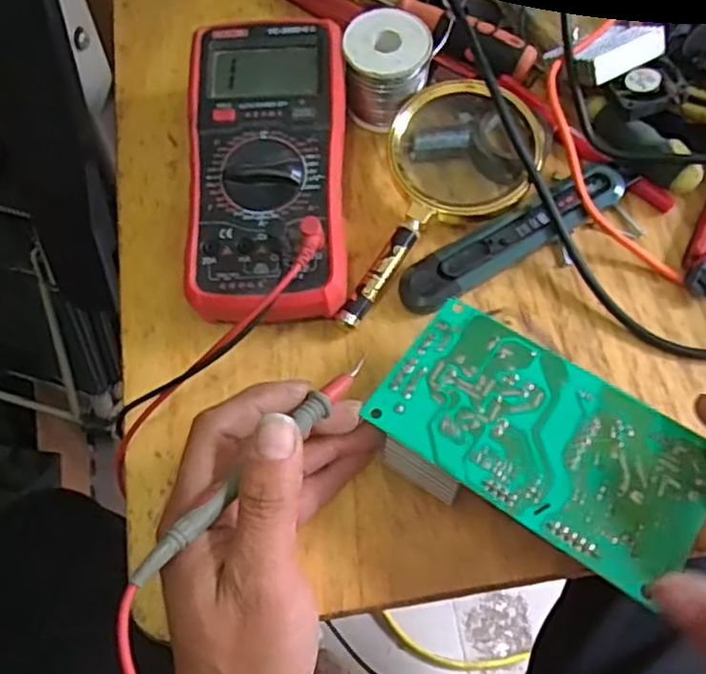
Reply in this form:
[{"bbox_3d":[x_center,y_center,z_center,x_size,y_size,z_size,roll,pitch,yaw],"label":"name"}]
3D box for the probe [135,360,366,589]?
[{"bbox_3d":[-0.038,0.051,0.286,0.010,0.007,0.137,35,53,16],"label":"probe"}]

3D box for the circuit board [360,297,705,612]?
[{"bbox_3d":[0.088,0.051,0.327,0.148,0.041,0.086,32,72,15],"label":"circuit board"}]

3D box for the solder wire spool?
[{"bbox_3d":[0.021,-0.165,0.422,0.049,0.050,0.047,0,67,2],"label":"solder wire spool"}]

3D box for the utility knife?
[{"bbox_3d":[0.093,-0.058,0.399,0.144,0.020,0.029,-29,69,-10],"label":"utility knife"}]

